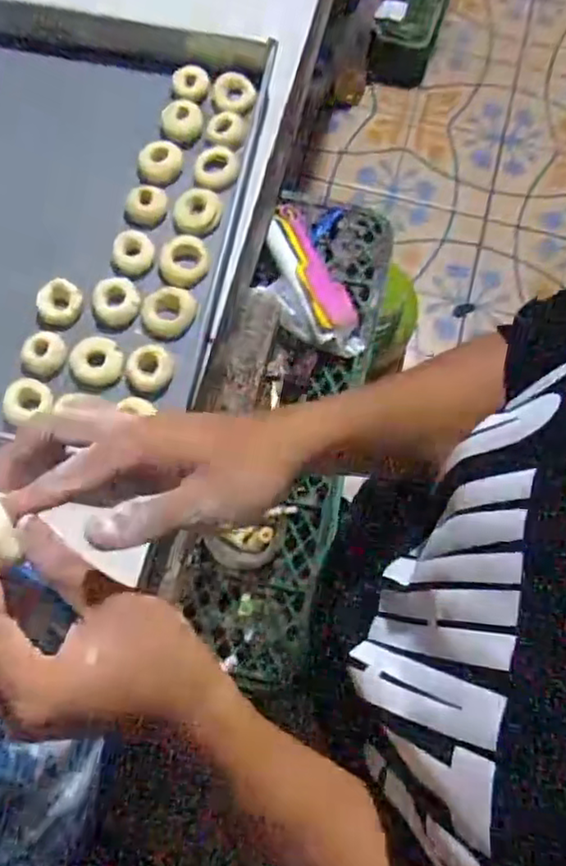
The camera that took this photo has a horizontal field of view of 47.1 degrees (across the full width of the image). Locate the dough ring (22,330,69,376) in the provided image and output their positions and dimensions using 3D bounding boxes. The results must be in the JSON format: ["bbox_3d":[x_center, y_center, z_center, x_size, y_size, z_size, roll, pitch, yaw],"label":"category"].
[{"bbox_3d":[-0.214,-0.071,0.585,0.036,0.019,0.039,0,76,0],"label":"dough ring"}]

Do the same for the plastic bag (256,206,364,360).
[{"bbox_3d":[0.025,-0.187,0.776,0.089,0.049,0.205,-30,78,-8],"label":"plastic bag"}]

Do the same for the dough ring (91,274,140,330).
[{"bbox_3d":[-0.156,-0.123,0.607,0.044,0.019,0.044,0,76,0],"label":"dough ring"}]

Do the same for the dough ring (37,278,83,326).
[{"bbox_3d":[-0.207,-0.121,0.602,0.040,0.018,0.036,-32,78,-8],"label":"dough ring"}]

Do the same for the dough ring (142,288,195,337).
[{"bbox_3d":[-0.106,-0.113,0.603,0.047,0.008,0.048,0,76,0],"label":"dough ring"}]

